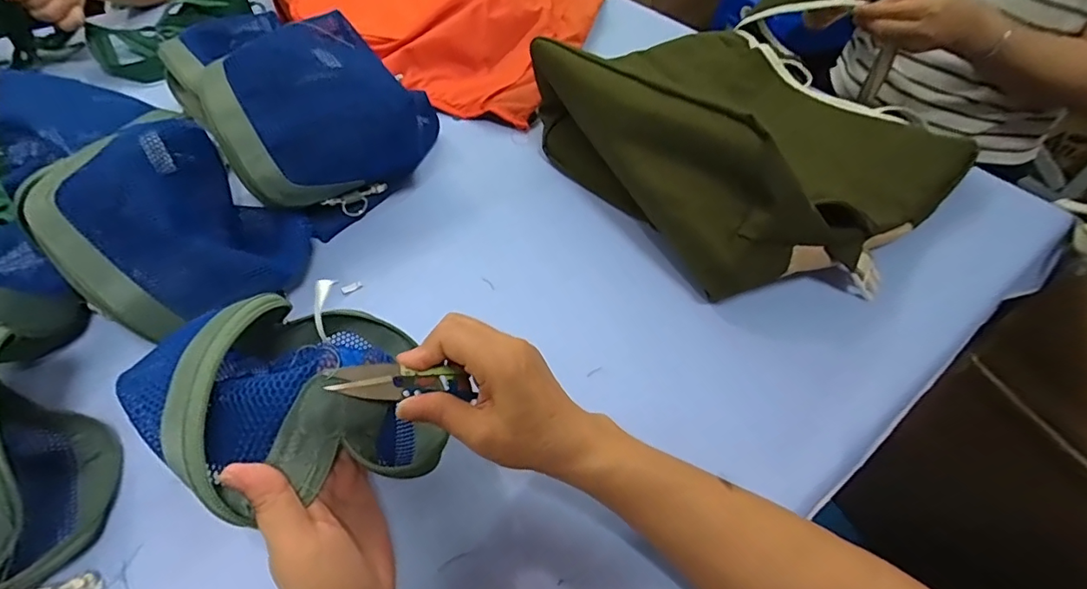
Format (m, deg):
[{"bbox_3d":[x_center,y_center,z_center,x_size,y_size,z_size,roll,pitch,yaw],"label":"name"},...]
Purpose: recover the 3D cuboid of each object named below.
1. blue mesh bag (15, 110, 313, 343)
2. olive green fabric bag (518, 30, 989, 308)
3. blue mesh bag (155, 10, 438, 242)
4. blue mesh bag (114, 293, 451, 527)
[{"bbox_3d":[-0.314,-0.049,0.442,0.145,0.132,0.167,25,56,18],"label":"blue mesh bag"},{"bbox_3d":[0.221,-0.203,0.555,0.360,0.144,0.399,-32,58,-23],"label":"olive green fabric bag"},{"bbox_3d":[-0.229,-0.190,0.532,0.219,0.138,0.194,-35,59,-24],"label":"blue mesh bag"},{"bbox_3d":[-0.147,0.055,0.304,0.131,0.108,0.141,-23,55,-17],"label":"blue mesh bag"}]

